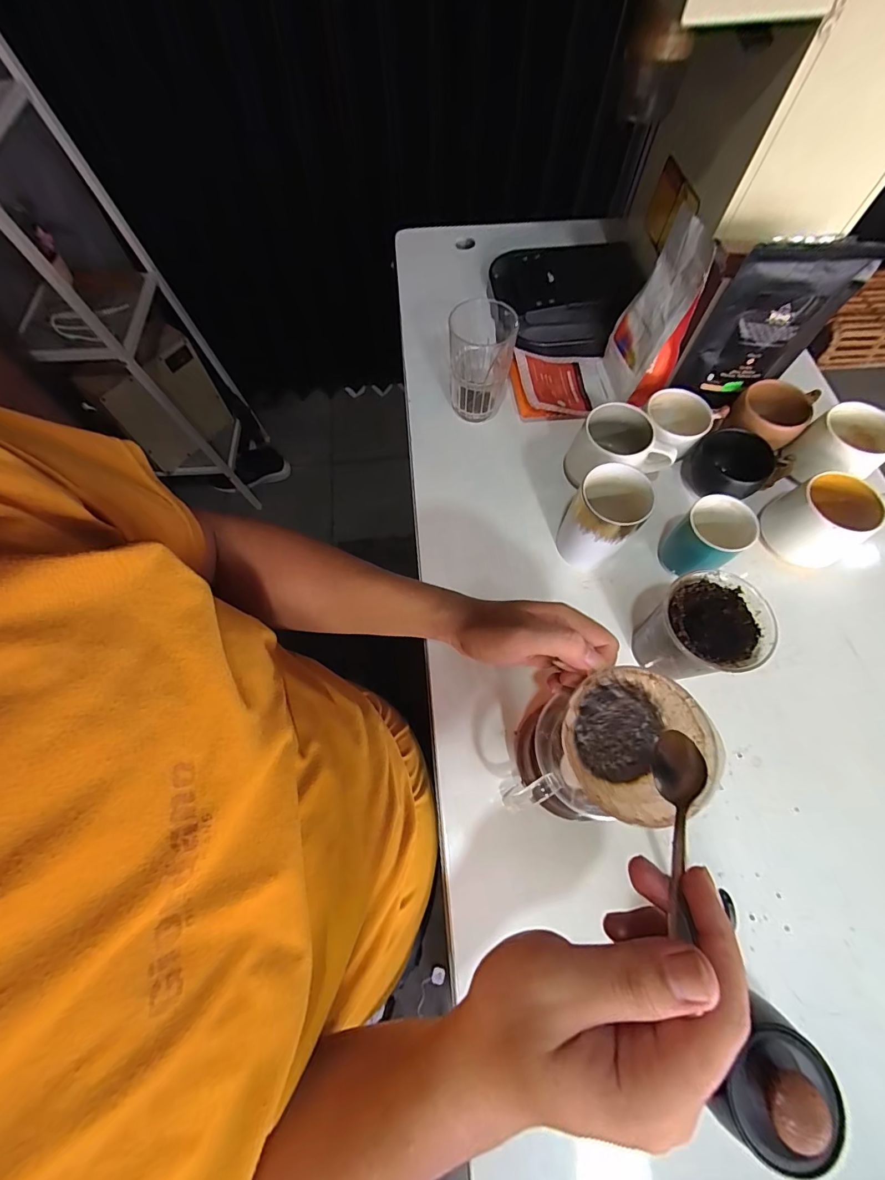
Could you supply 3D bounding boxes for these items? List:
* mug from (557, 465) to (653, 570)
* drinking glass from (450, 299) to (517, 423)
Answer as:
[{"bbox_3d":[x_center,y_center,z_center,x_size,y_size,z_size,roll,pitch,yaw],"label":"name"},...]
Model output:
[{"bbox_3d":[0.168,-0.072,0.457,0.067,0.108,0.067,0,67,0],"label":"mug"},{"bbox_3d":[0.047,-0.278,0.539,0.074,0.132,0.071,3,67,2],"label":"drinking glass"}]

